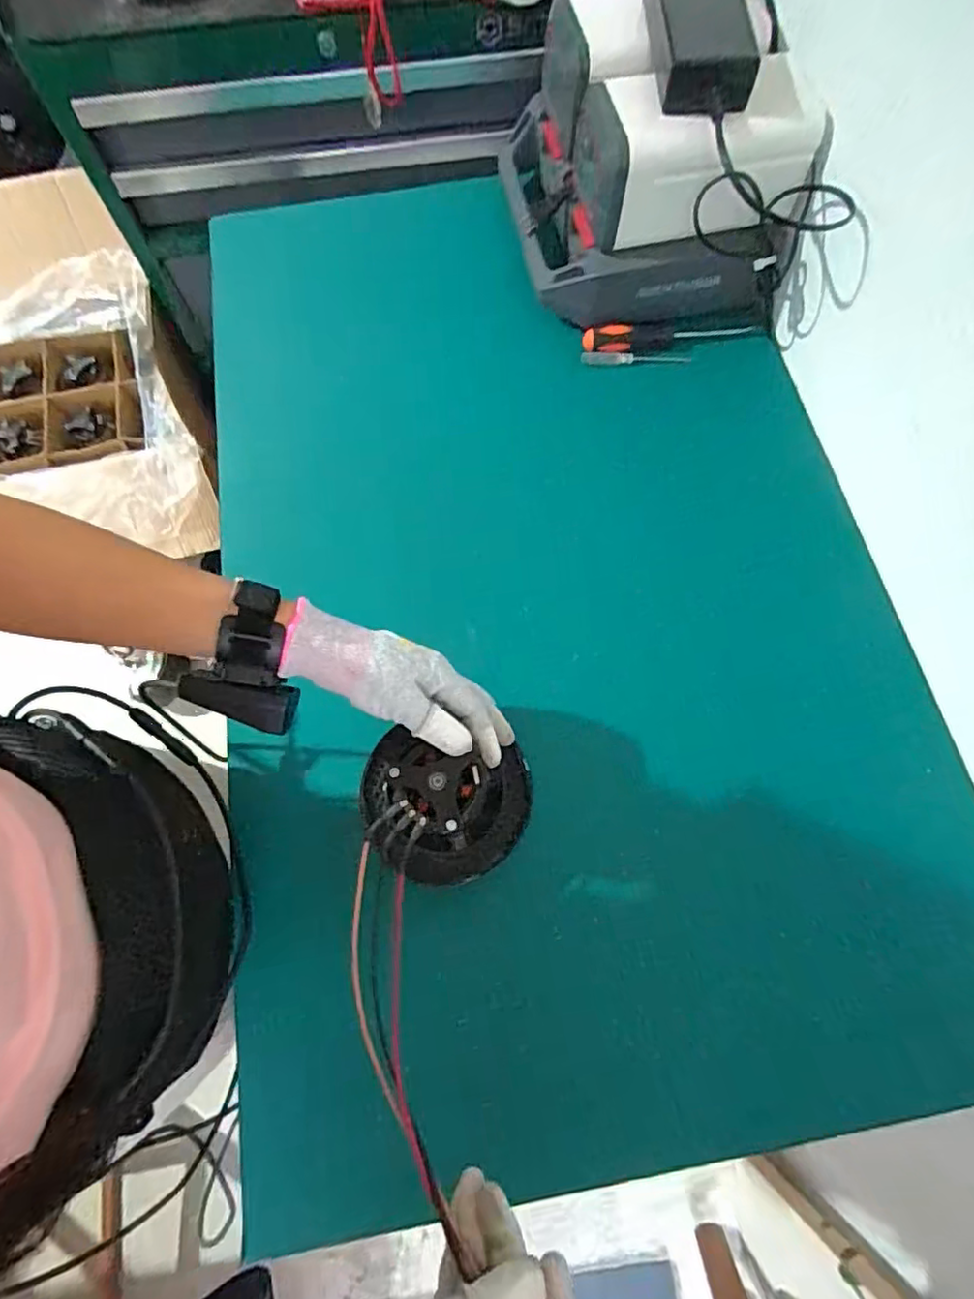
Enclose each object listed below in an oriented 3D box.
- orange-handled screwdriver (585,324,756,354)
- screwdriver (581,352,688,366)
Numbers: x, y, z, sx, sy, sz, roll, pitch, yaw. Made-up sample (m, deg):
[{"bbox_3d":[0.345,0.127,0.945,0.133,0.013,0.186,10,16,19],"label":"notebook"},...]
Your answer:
[{"bbox_3d":[0.194,-0.338,0.639,0.177,0.028,0.026,-7,71,-2],"label":"orange-handled screwdriver"},{"bbox_3d":[0.160,-0.314,0.640,0.115,0.013,0.008,2,71,1],"label":"screwdriver"}]

